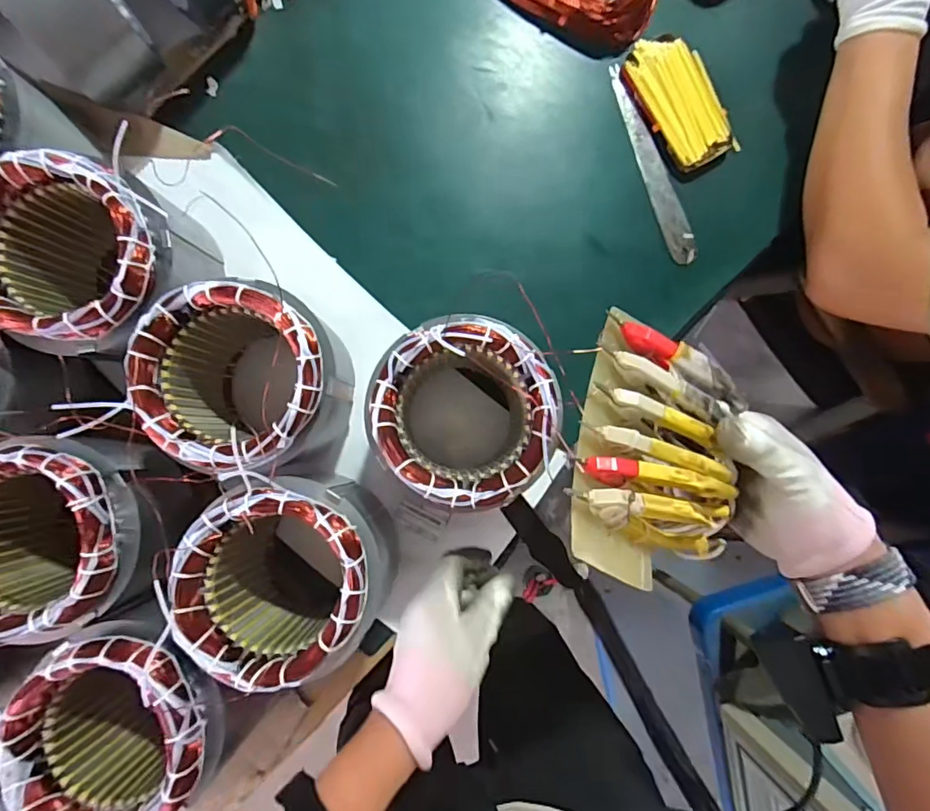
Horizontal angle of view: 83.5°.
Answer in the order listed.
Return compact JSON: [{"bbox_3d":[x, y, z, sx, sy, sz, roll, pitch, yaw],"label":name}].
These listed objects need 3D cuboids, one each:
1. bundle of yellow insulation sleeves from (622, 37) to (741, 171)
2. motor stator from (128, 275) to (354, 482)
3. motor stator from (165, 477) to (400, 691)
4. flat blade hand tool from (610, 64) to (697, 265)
[{"bbox_3d":[0.237,-0.331,0.566,0.081,0.022,0.139,-28,93,-5],"label":"bundle of yellow insulation sleeves"},{"bbox_3d":[-0.180,-0.019,0.452,0.148,0.156,0.153,8,89,-6],"label":"motor stator"},{"bbox_3d":[-0.145,0.132,0.436,0.132,0.148,0.141,0,90,-6],"label":"motor stator"},{"bbox_3d":[0.207,-0.263,0.571,0.033,0.008,0.223,-19,88,-6],"label":"flat blade hand tool"}]

